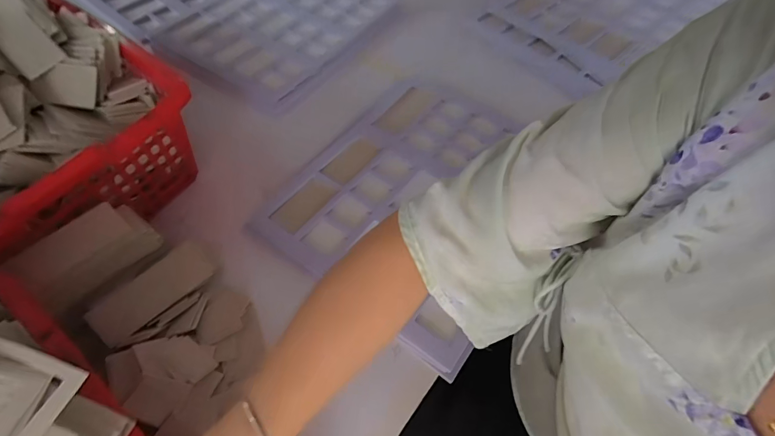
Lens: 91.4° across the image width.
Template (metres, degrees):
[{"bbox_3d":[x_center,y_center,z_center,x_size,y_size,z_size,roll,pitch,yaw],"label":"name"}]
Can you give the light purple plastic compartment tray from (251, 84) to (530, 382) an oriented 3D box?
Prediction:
[{"bbox_3d":[-0.003,-0.107,0.638,0.477,0.034,0.196,-36,65,-24],"label":"light purple plastic compartment tray"}]

